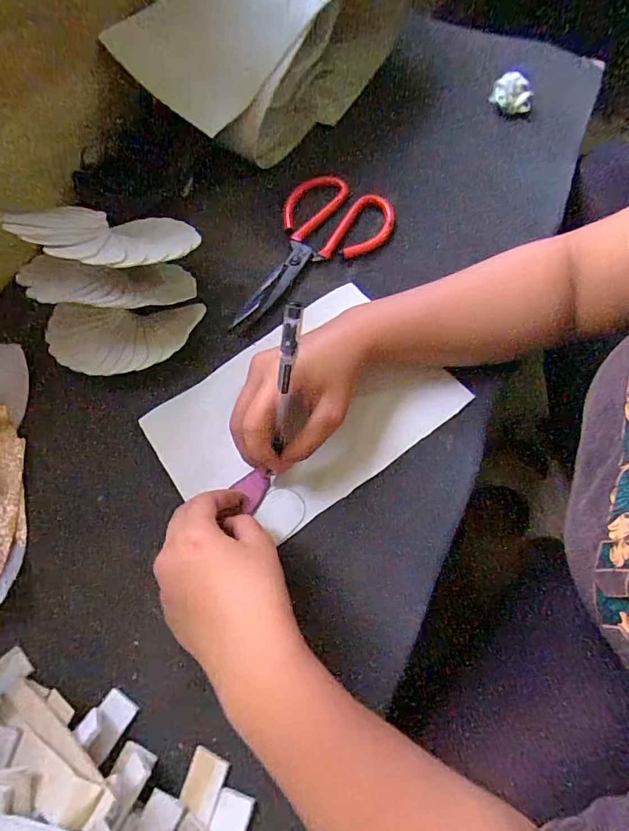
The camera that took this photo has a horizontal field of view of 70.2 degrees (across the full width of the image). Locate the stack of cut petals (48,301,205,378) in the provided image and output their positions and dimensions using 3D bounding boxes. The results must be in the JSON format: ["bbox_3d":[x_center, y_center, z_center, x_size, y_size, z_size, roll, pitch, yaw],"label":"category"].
[{"bbox_3d":[-0.164,-0.065,0.380,0.130,0.011,0.069,1,65,0],"label":"stack of cut petals"}]

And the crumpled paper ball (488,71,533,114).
[{"bbox_3d":[0.228,-0.370,0.512,0.046,0.026,0.031,22,67,9],"label":"crumpled paper ball"}]

